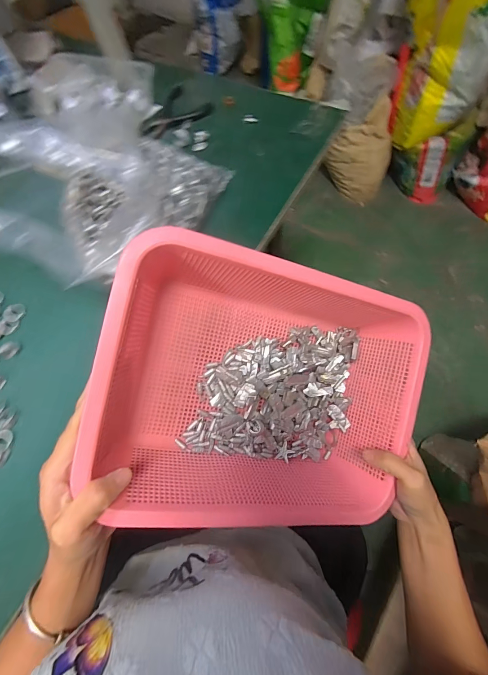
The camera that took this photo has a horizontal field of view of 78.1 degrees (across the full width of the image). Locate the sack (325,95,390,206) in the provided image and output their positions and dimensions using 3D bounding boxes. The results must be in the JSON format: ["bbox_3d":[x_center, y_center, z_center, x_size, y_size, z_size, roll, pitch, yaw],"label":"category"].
[{"bbox_3d":[0.497,-0.771,1.256,0.241,0.279,0.179,28,72,9],"label":"sack"}]

